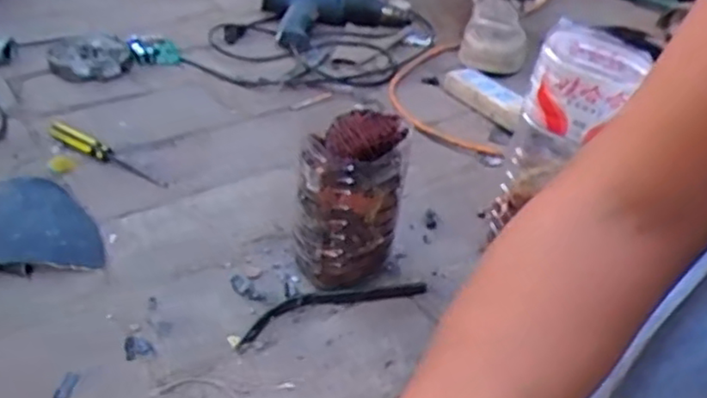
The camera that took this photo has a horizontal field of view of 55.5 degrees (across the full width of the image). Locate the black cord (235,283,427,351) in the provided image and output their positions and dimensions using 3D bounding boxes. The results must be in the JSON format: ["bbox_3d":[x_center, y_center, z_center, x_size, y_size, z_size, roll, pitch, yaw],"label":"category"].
[{"bbox_3d":[-0.022,0.095,0.633,0.196,0.015,0.039,-14,41,-24],"label":"black cord"}]

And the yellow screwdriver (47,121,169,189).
[{"bbox_3d":[-0.295,-0.056,0.803,0.178,0.020,0.031,24,41,24],"label":"yellow screwdriver"}]

